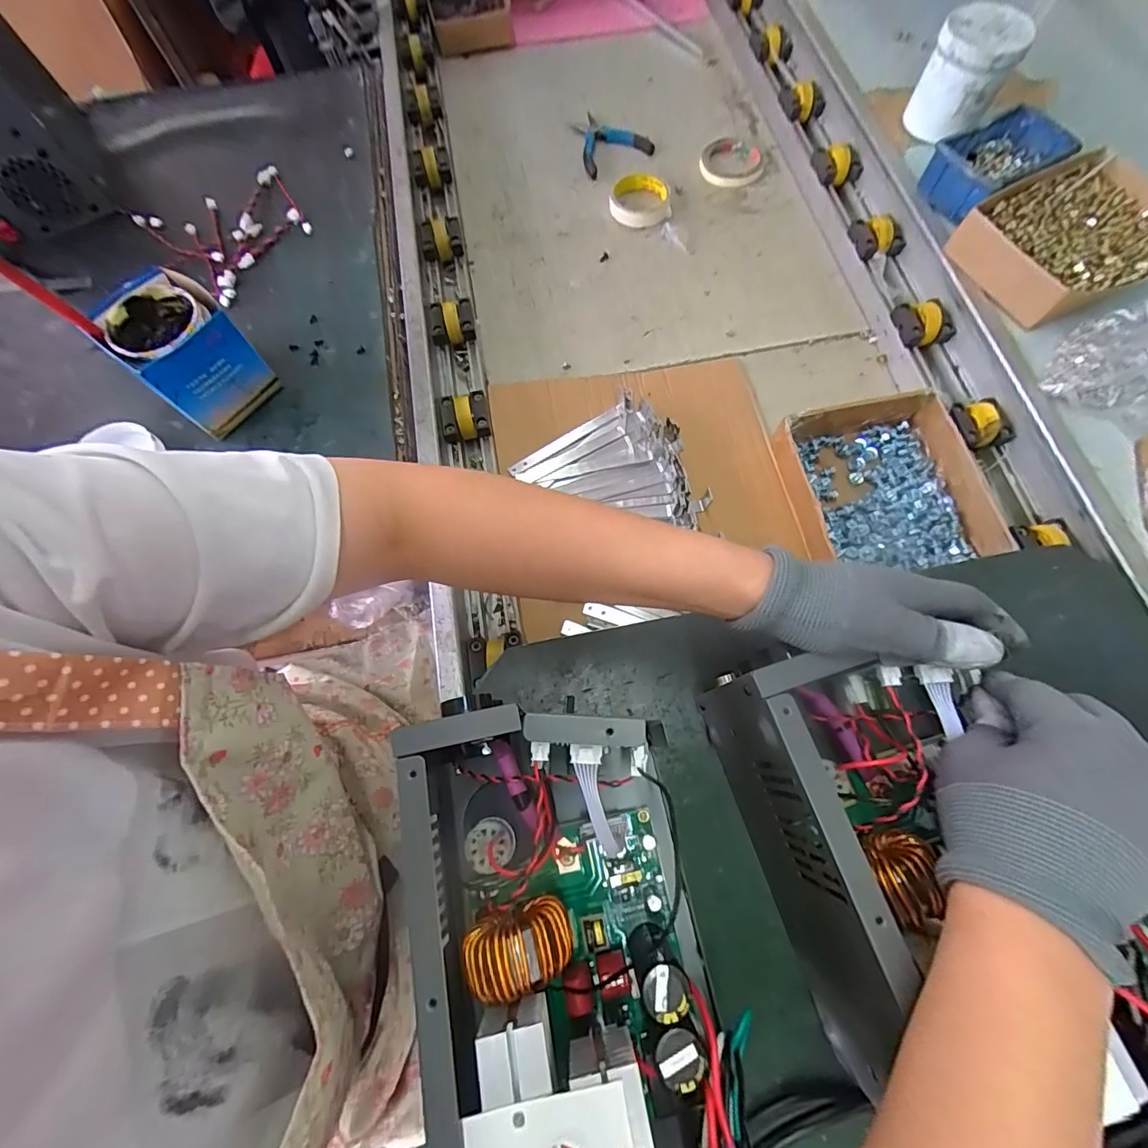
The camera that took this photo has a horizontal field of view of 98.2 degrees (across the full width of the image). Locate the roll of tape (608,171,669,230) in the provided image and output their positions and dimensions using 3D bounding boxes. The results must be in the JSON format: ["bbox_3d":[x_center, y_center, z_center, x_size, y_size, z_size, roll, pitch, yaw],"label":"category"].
[{"bbox_3d":[0.095,-0.544,0.723,0.083,0.021,0.083,-1,71,2],"label":"roll of tape"}]

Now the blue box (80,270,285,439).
[{"bbox_3d":[-0.367,-0.210,0.480,0.102,0.093,0.094,36,76,13],"label":"blue box"}]

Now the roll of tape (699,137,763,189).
[{"bbox_3d":[0.239,-0.622,0.755,0.089,0.013,0.097,-1,71,2],"label":"roll of tape"}]

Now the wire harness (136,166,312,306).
[{"bbox_3d":[-0.406,-0.422,0.598,0.177,0.020,0.160,42,77,14],"label":"wire harness"}]

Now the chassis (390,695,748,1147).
[{"bbox_3d":[0.000,0.200,0.272,0.134,0.092,0.248,-12,71,-2],"label":"chassis"}]

